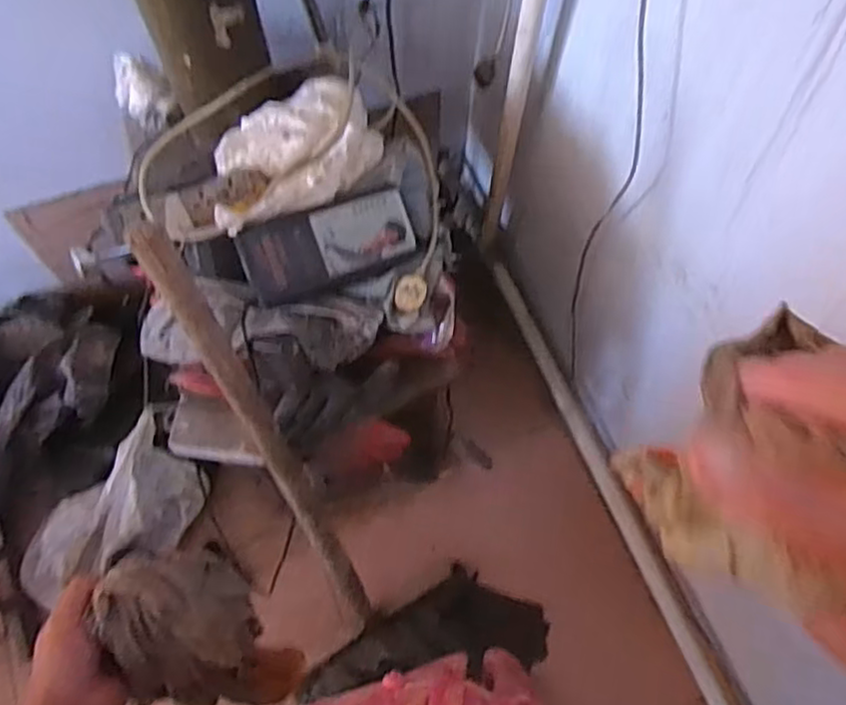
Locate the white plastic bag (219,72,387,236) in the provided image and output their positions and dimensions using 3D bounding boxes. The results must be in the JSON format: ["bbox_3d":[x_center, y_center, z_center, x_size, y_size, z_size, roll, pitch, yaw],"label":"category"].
[{"bbox_3d":[-0.167,-0.260,0.890,0.260,0.106,0.181,-30,71,-14],"label":"white plastic bag"}]

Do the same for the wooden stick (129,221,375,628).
[{"bbox_3d":[-0.174,0.185,0.919,0.032,0.906,0.052,-27,50,-13],"label":"wooden stick"}]

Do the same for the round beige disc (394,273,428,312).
[{"bbox_3d":[-0.016,-0.075,0.862,0.039,0.012,0.046,6,67,0],"label":"round beige disc"}]

